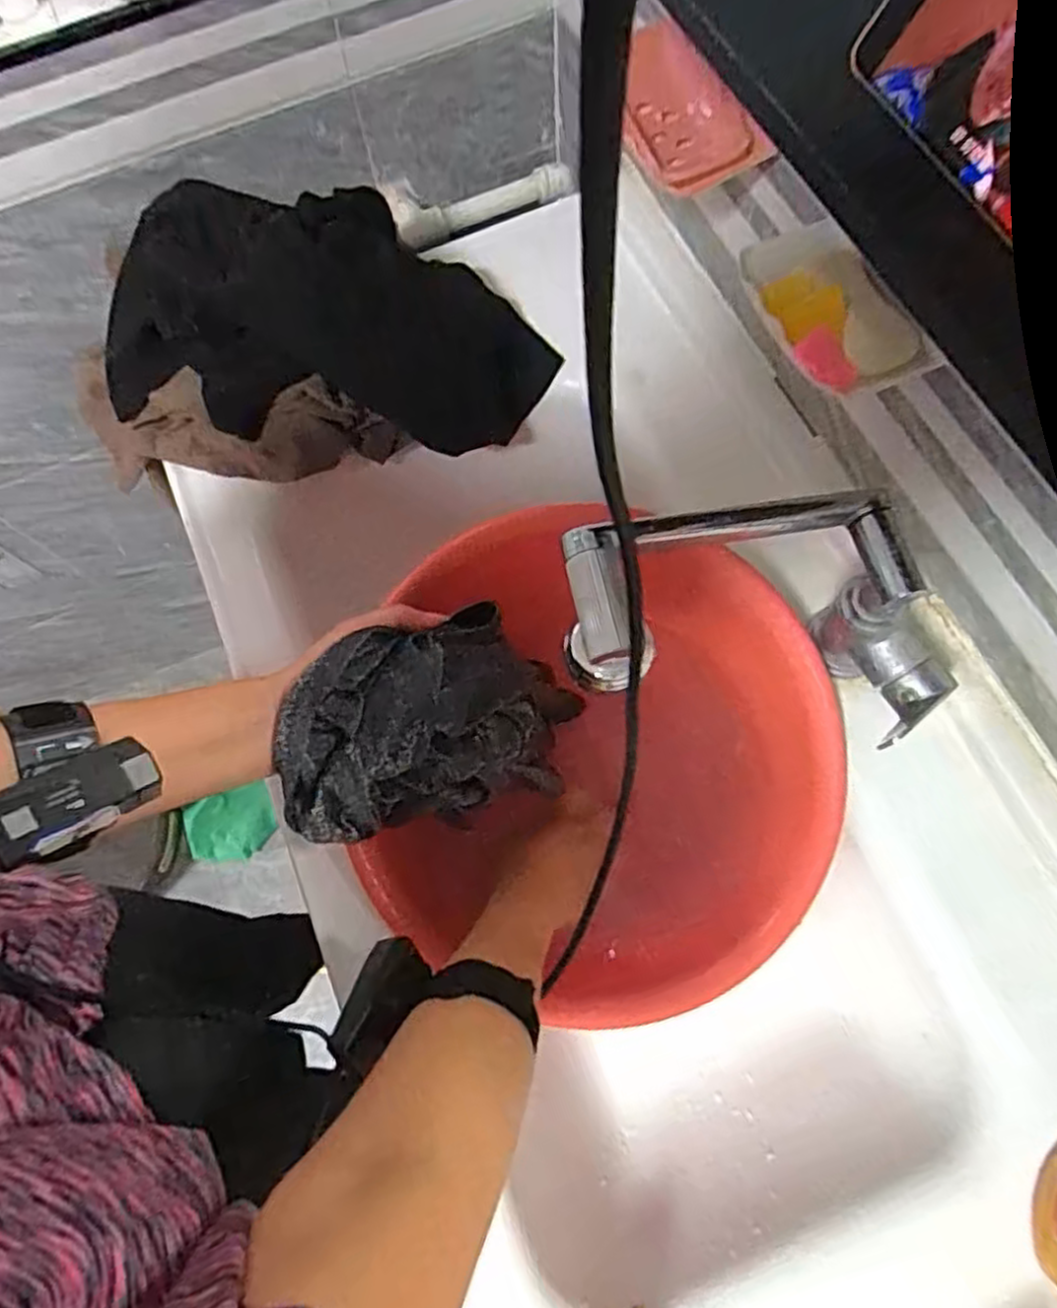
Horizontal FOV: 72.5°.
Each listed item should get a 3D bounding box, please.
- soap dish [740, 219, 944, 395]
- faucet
[{"bbox_3d":[0.186,-0.210,0.444,0.072,0.029,0.118,-20,71,-4],"label":"soap dish"},{"bbox_3d":[0.137,-0.016,0.429,0.262,0.135,0.113,4,69,-22],"label":"faucet"}]

